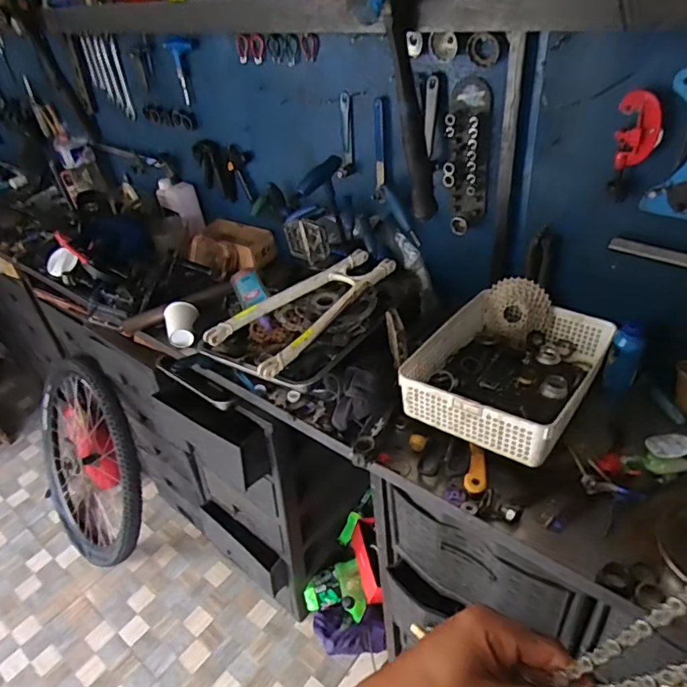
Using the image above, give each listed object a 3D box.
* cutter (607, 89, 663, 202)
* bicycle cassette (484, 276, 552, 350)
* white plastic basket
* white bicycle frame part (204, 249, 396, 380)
[{"bbox_3d":[0.411,-0.275,0.751,0.056,0.148,0.022,16,42,28],"label":"cutter"},{"bbox_3d":[0.319,-0.059,0.989,0.121,0.124,0.050,28,28,36],"label":"bicycle cassette"},{"bbox_3d":[0.277,0.036,0.892,0.244,0.084,0.331,21,45,32],"label":"white plastic basket"},{"bbox_3d":[-0.070,-0.072,1.025,0.174,0.055,0.381,23,46,34],"label":"white bicycle frame part"}]

